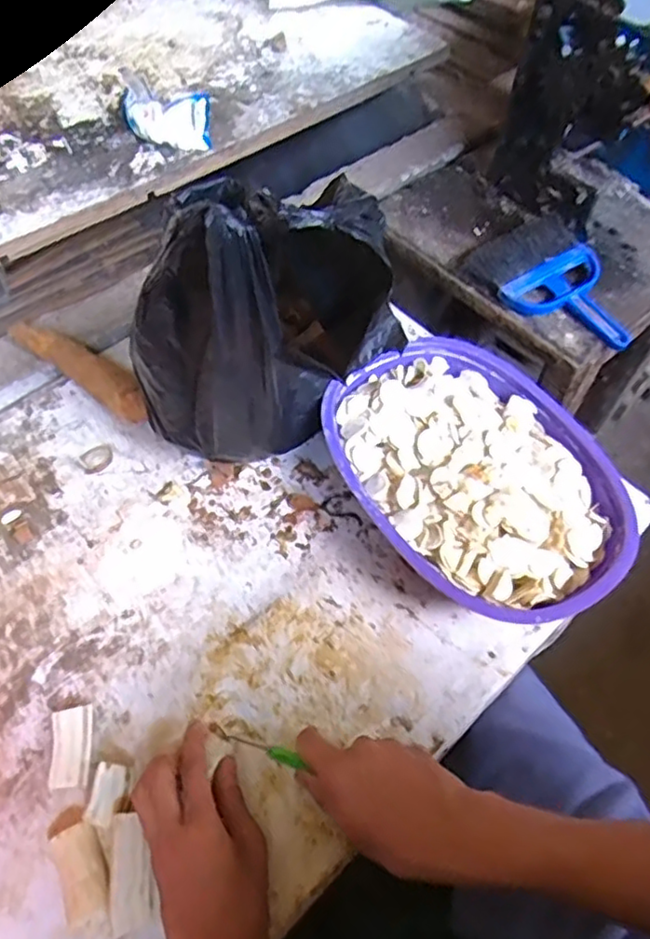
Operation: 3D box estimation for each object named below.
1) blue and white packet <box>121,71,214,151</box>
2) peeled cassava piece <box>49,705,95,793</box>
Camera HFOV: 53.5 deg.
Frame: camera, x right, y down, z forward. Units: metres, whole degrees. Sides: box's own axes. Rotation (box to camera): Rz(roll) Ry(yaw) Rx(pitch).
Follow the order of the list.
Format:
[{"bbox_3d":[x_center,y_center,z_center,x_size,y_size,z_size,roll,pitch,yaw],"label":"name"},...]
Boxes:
[{"bbox_3d":[-0.220,-0.487,0.896,0.127,0.073,0.054,11,58,2],"label":"blue and white packet"},{"bbox_3d":[-0.194,0.214,0.498,0.028,0.016,0.058,-7,59,-8],"label":"peeled cassava piece"}]

